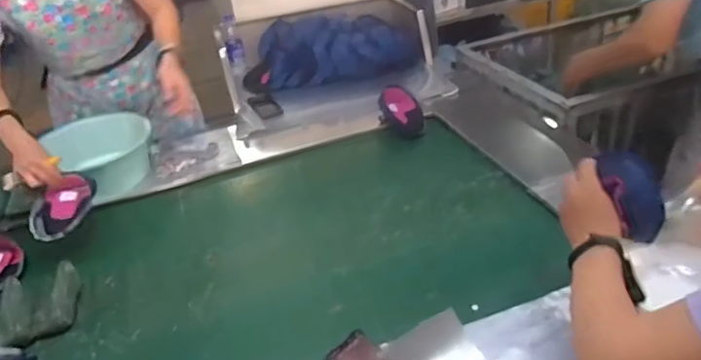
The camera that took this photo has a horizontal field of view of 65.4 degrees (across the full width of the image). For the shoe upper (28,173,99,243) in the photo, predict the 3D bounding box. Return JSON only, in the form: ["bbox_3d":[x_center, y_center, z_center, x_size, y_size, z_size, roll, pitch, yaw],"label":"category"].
[{"bbox_3d":[-0.661,0.058,1.241,0.118,0.060,0.176,3,50,6],"label":"shoe upper"}]

